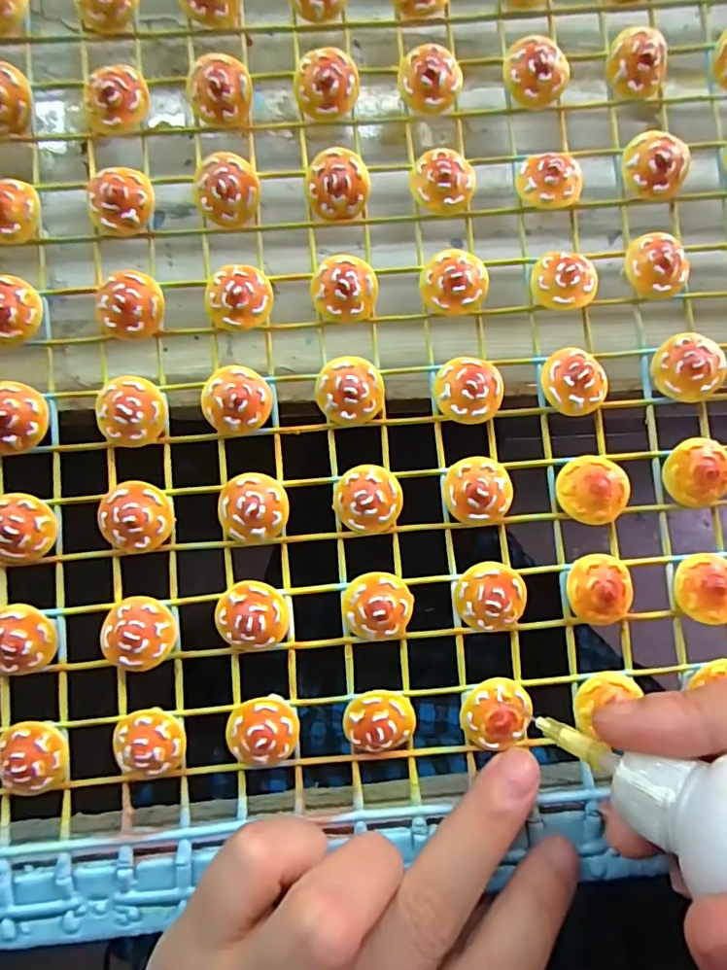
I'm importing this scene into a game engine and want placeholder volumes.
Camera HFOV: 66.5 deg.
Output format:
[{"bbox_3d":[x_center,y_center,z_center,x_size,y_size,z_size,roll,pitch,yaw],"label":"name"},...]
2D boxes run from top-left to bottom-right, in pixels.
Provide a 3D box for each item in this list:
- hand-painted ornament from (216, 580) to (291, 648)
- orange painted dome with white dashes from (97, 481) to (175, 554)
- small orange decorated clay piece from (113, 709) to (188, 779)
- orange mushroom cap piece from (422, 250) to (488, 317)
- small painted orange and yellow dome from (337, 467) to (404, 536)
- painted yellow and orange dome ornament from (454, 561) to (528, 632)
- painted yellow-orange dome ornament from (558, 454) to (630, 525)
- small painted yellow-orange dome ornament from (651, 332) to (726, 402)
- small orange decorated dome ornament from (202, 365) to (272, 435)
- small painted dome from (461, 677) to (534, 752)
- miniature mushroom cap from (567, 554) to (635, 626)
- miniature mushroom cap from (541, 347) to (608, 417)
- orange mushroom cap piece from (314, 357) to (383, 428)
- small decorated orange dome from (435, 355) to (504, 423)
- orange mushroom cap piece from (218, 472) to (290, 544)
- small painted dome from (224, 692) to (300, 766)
[{"bbox_3d":[-0.031,0.037,0.158,0.020,0.012,0.018,21,86,0],"label":"hand-painted ornament"},{"bbox_3d":[-0.065,0.009,0.160,0.019,0.011,0.019,8,86,-1],"label":"orange painted dome with white dashes"},{"bbox_3d":[-0.059,0.072,0.154,0.018,0.010,0.019,-6,86,-2],"label":"small orange decorated clay piece"},{"bbox_3d":[0.027,-0.061,0.167,0.019,0.007,0.018,0,86,-1],"label":"orange mushroom cap piece"},{"bbox_3d":[0.002,0.004,0.162,0.018,0.009,0.019,4,86,-1],"label":"small painted orange and yellow dome"},{"bbox_3d":[0.036,0.032,0.160,0.019,0.011,0.019,0,86,-1],"label":"painted yellow and orange dome ornament"},{"bbox_3d":[0.067,0.001,0.163,0.019,0.009,0.020,7,86,-1],"label":"painted yellow-orange dome ornament"},{"bbox_3d":[0.097,-0.035,0.165,0.018,0.008,0.020,-14,87,-2],"label":"small painted yellow-orange dome ornament"},{"bbox_3d":[-0.037,-0.024,0.162,0.019,0.010,0.019,2,86,-1],"label":"small orange decorated dome ornament"},{"bbox_3d":[0.037,0.064,0.154,0.019,0.005,0.020,1,85,-6],"label":"small painted dome"},{"bbox_3d":[0.068,0.030,0.160,0.019,0.010,0.019,0,86,-1],"label":"miniature mushroom cap"},{"bbox_3d":[0.062,-0.031,0.165,0.019,0.009,0.020,0,86,-1],"label":"miniature mushroom cap"},{"bbox_3d":[-0.004,-0.027,0.164,0.020,0.011,0.019,0,86,-1],"label":"orange mushroom cap piece"},{"bbox_3d":[0.031,-0.028,0.165,0.019,0.012,0.019,0,86,-1],"label":"small decorated orange dome"},{"bbox_3d":[-0.032,0.007,0.160,0.019,0.010,0.019,4,86,-1],"label":"orange mushroom cap piece"},{"bbox_3d":[-0.028,0.069,0.155,0.019,0.010,0.019,0,86,-1],"label":"small painted dome"}]

